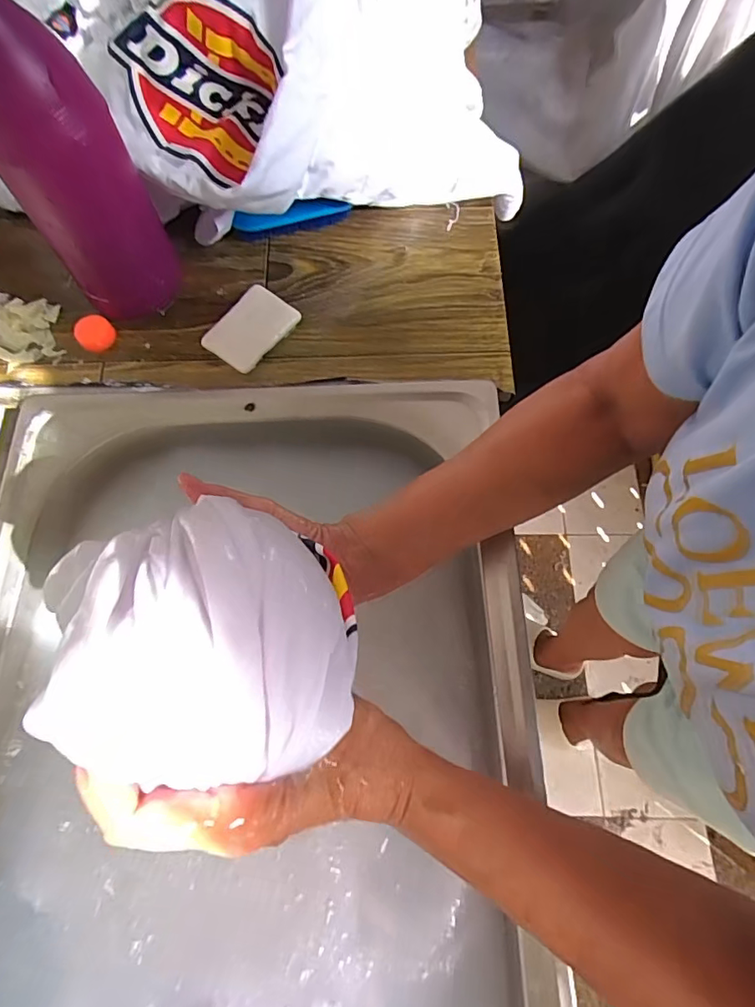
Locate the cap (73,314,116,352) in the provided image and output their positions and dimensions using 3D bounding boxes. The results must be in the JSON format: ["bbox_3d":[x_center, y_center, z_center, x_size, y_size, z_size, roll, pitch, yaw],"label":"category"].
[{"bbox_3d":[-0.251,-0.151,0.451,0.032,0.014,0.032,0,70,0],"label":"cap"}]

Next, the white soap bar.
[{"bbox_3d":[-0.110,-0.154,0.450,0.053,0.017,0.075,37,74,13],"label":"white soap bar"}]

